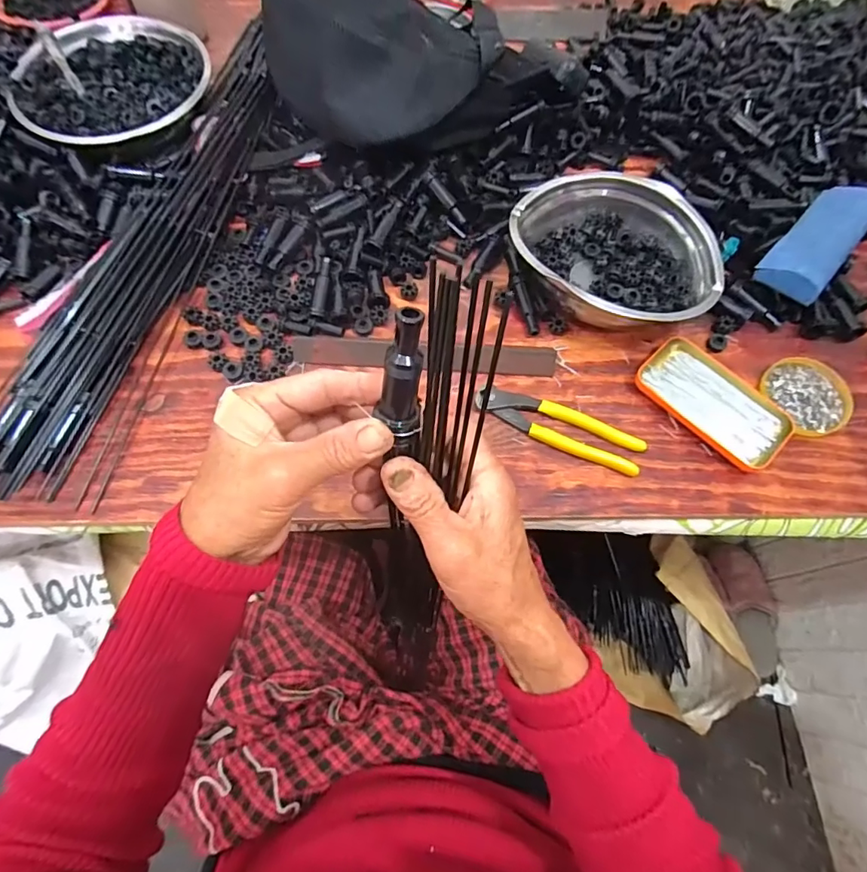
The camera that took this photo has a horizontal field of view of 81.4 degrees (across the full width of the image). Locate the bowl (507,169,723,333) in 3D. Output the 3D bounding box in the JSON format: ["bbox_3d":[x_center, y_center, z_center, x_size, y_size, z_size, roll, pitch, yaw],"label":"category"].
[{"bbox_3d":[0.193,-0.199,0.535,0.219,0.055,0.177,26,68,9],"label":"bowl"}]

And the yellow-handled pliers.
[{"bbox_3d":[0.120,-0.010,0.485,0.162,0.012,0.041,23,68,8],"label":"yellow-handled pliers"}]

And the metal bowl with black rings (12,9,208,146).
[{"bbox_3d":[-0.383,-0.424,0.610,0.217,0.052,0.215,1,66,-1],"label":"metal bowl with black rings"}]

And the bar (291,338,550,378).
[{"bbox_3d":[-0.008,-0.080,0.515,0.265,0.008,0.029,2,83,1],"label":"bar"}]

